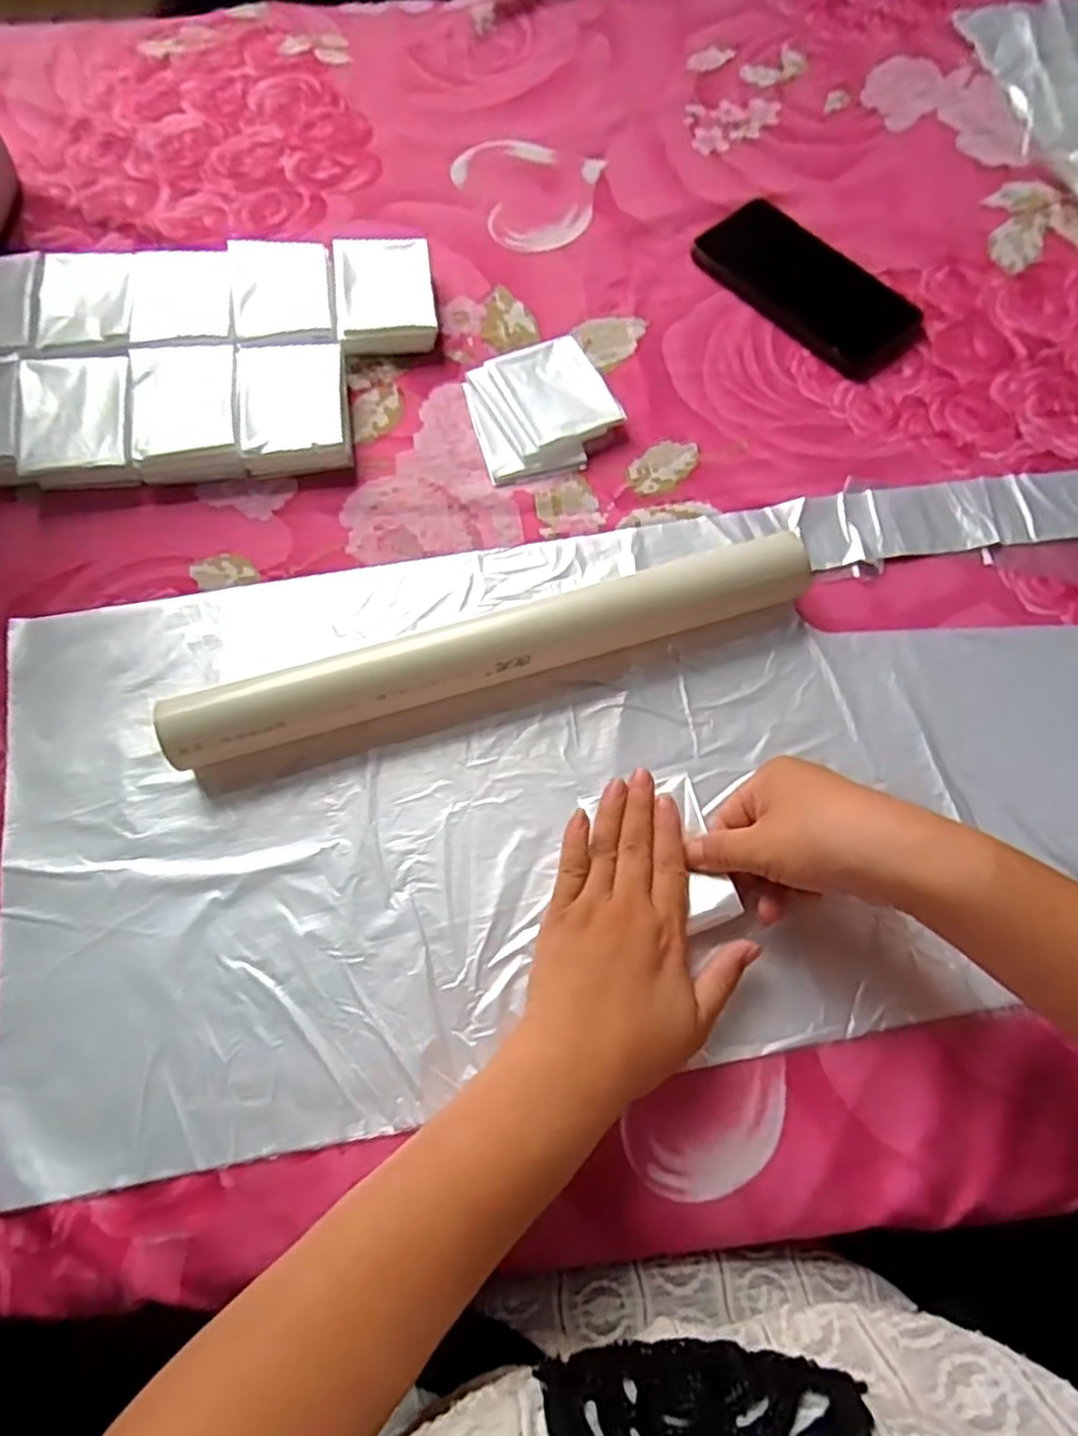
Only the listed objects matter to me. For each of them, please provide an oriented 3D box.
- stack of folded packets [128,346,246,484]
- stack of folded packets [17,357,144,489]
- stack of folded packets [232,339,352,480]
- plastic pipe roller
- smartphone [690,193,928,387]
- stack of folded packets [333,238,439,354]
[{"bbox_3d":[-0.226,-0.198,0.478,0.063,0.030,0.088,-9,70,-3],"label":"stack of folded packets"},{"bbox_3d":[-0.292,-0.187,0.472,0.068,0.031,0.089,-7,70,-2],"label":"stack of folded packets"},{"bbox_3d":[-0.160,-0.203,0.483,0.068,0.026,0.092,-6,70,-2],"label":"stack of folded packets"},{"bbox_3d":[-0.022,-0.037,0.408,0.352,0.044,0.036,-17,70,-6],"label":"plastic pipe roller"},{"bbox_3d":[0.198,-0.316,0.536,0.081,0.014,0.165,-39,74,-13],"label":"smartphone"},{"bbox_3d":[-0.107,-0.296,0.517,0.066,0.028,0.084,-7,70,-2],"label":"stack of folded packets"}]

